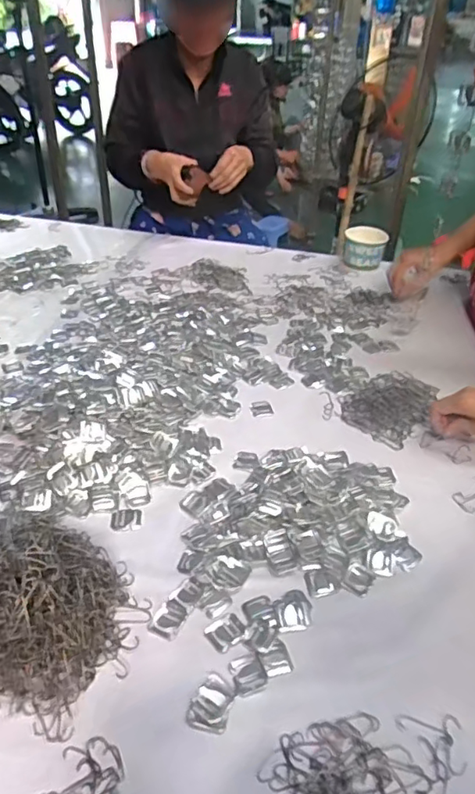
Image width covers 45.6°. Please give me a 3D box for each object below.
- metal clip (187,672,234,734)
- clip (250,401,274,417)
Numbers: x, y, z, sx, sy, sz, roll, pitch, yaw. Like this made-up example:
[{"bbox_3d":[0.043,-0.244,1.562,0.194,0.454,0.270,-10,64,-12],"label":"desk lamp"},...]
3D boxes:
[{"bbox_3d":[-0.023,0.270,0.502,0.034,0.006,0.049,10,37,11],"label":"metal clip"},{"bbox_3d":[0.036,0.016,0.864,0.034,0.004,0.034,-7,37,-12],"label":"clip"}]

